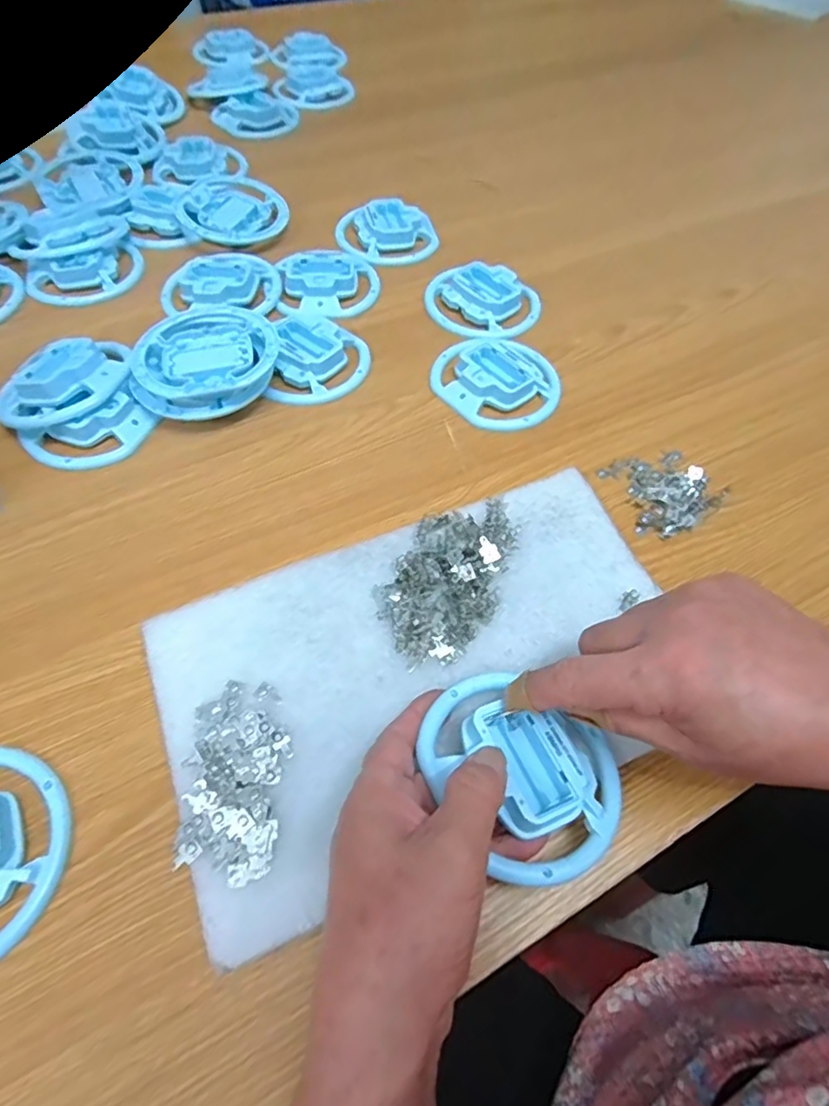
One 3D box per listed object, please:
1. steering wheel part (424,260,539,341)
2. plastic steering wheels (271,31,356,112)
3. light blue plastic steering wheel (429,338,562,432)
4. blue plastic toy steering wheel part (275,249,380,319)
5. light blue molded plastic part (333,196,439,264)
[{"bbox_3d":[0.060,-0.230,0.530,0.089,0.021,0.090,2,58,-3],"label":"steering wheel part"},{"bbox_3d":[-0.140,-0.656,0.798,0.100,0.024,0.195,-6,58,-7],"label":"plastic steering wheels"},{"bbox_3d":[0.067,-0.144,0.474,0.101,0.021,0.093,2,58,-3],"label":"light blue plastic steering wheel"},{"bbox_3d":[-0.077,-0.243,0.529,0.089,0.021,0.084,-4,58,-7],"label":"blue plastic toy steering wheel part"},{"bbox_3d":[-0.026,-0.317,0.582,0.093,0.021,0.086,2,58,-3],"label":"light blue molded plastic part"}]

